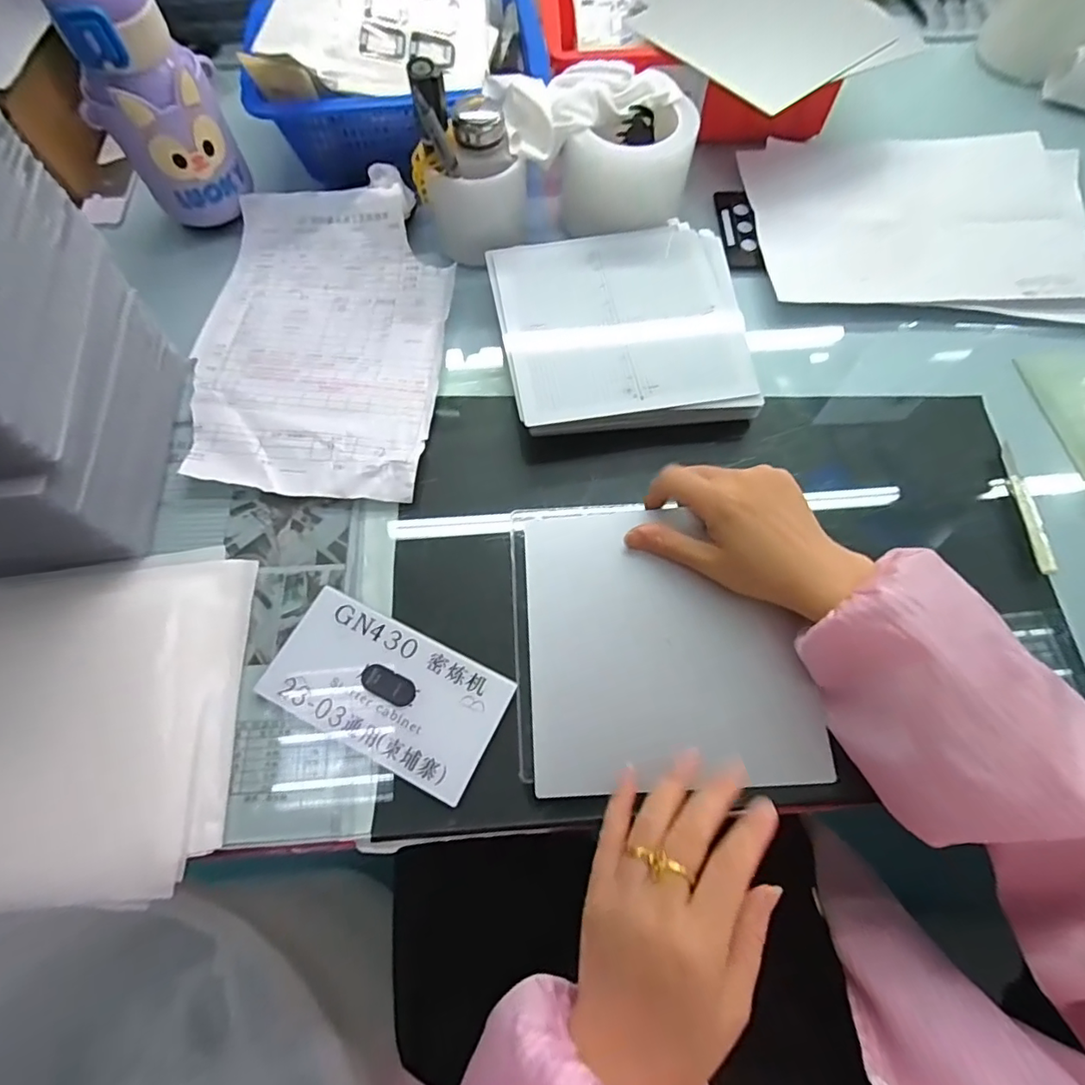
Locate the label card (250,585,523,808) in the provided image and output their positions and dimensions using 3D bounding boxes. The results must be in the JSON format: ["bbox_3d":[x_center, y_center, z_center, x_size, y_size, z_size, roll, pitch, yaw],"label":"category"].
[{"bbox_3d":[-0.100,0.093,0.351,0.149,0.005,0.081,24,70,12],"label":"label card"}]

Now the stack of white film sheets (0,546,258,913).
[{"bbox_3d":[-0.298,0.107,0.335,0.213,0.021,0.200,-6,67,-1],"label":"stack of white film sheets"}]

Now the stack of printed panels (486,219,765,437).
[{"bbox_3d":[0.064,-0.176,0.450,0.191,0.032,0.190,-8,67,-1],"label":"stack of printed panels"}]

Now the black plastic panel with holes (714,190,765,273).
[{"bbox_3d":[0.185,-0.294,0.516,0.032,0.011,0.106,-1,67,2],"label":"black plastic panel with holes"}]

